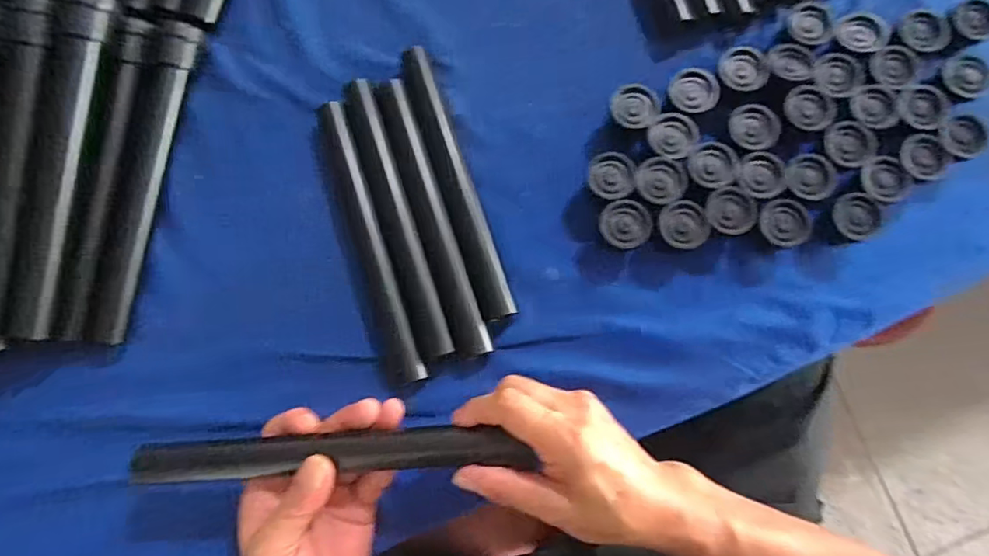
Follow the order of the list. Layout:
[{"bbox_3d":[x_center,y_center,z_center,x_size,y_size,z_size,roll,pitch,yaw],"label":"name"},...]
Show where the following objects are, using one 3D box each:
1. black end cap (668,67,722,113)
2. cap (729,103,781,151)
[{"bbox_3d":[0.151,-0.141,0.410,0.035,0.008,0.034,0,81,-1],"label":"black end cap"},{"bbox_3d":[0.194,-0.112,0.404,0.037,0.009,0.034,0,81,-1],"label":"cap"}]

